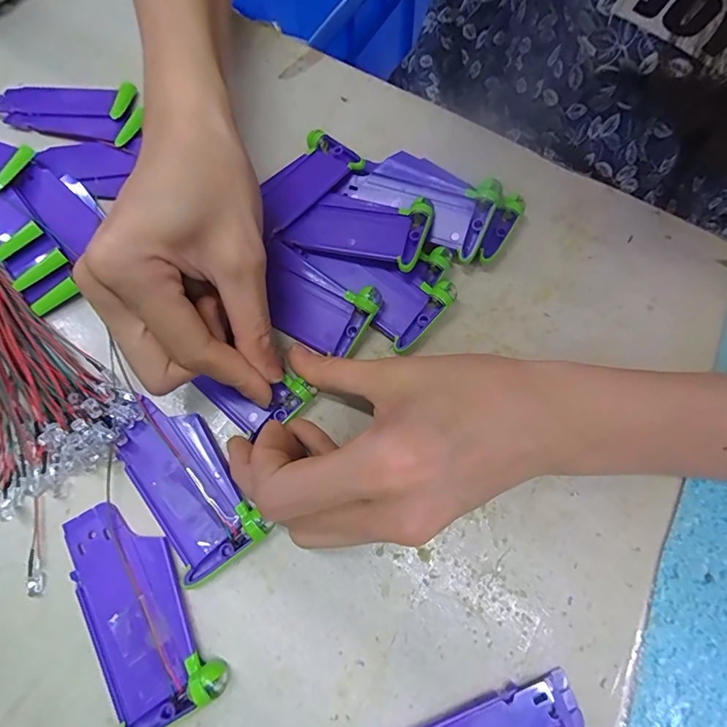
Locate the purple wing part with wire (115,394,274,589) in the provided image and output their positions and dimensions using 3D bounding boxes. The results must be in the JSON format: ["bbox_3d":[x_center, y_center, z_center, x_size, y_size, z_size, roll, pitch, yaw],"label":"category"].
[{"bbox_3d":[-0.080,0.051,0.191,0.037,0.005,0.082,-34,75,-12],"label":"purple wing part with wire"}]

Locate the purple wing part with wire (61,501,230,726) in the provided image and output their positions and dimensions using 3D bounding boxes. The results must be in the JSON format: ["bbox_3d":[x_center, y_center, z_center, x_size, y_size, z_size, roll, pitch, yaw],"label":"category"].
[{"bbox_3d":[-0.092,0.099,0.176,0.041,0.010,0.089,-26,73,-10],"label":"purple wing part with wire"}]

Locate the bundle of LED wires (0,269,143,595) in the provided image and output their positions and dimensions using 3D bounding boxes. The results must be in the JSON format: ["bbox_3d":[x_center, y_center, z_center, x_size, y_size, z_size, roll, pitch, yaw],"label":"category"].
[{"bbox_3d":[-0.216,-0.041,0.213,0.081,0.016,0.291,-41,77,-14],"label":"bundle of LED wires"}]

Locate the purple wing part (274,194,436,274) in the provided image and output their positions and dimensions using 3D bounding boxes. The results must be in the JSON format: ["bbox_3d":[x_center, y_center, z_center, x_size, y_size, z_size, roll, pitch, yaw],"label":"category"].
[{"bbox_3d":[-0.003,-0.073,0.226,0.071,0.017,0.039,22,72,6],"label":"purple wing part"}]

